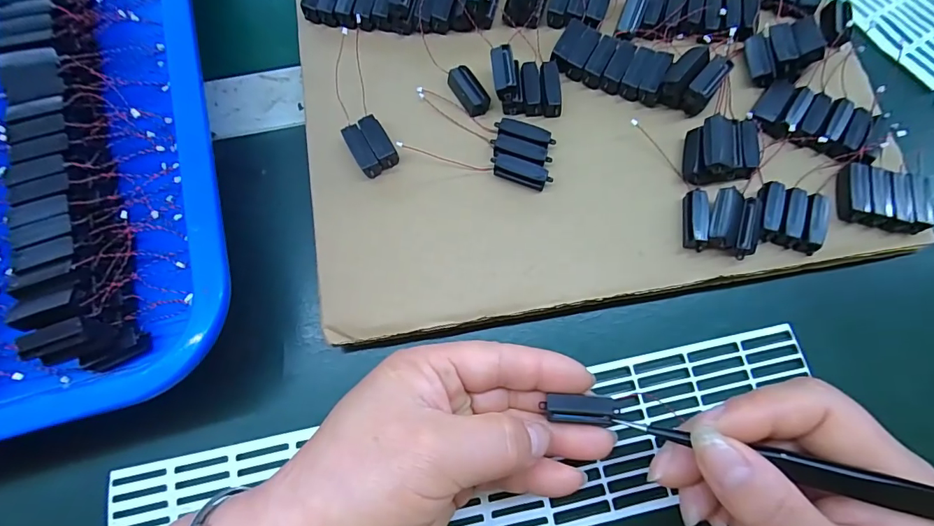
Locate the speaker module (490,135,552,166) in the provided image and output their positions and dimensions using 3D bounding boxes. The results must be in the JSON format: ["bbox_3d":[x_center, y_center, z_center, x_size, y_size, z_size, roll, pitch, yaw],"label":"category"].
[{"bbox_3d":[0.028,-0.056,0.230,0.030,0.009,0.011,21,76,7],"label":"speaker module"}]

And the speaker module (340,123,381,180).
[{"bbox_3d":[-0.054,-0.058,0.229,0.009,0.005,0.029,-30,76,-7],"label":"speaker module"}]

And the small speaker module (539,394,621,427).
[{"bbox_3d":[0.048,0.061,0.186,0.028,0.008,0.010,2,75,2],"label":"small speaker module"}]

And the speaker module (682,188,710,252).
[{"bbox_3d":[0.112,-0.021,0.221,0.009,0.011,0.029,5,75,3],"label":"speaker module"}]

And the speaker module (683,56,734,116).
[{"bbox_3d":[0.125,-0.092,0.236,0.012,0.019,0.028,39,79,11],"label":"speaker module"}]

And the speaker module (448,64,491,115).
[{"bbox_3d":[0.001,-0.094,0.244,0.013,0.006,0.029,-34,77,-7],"label":"speaker module"}]

